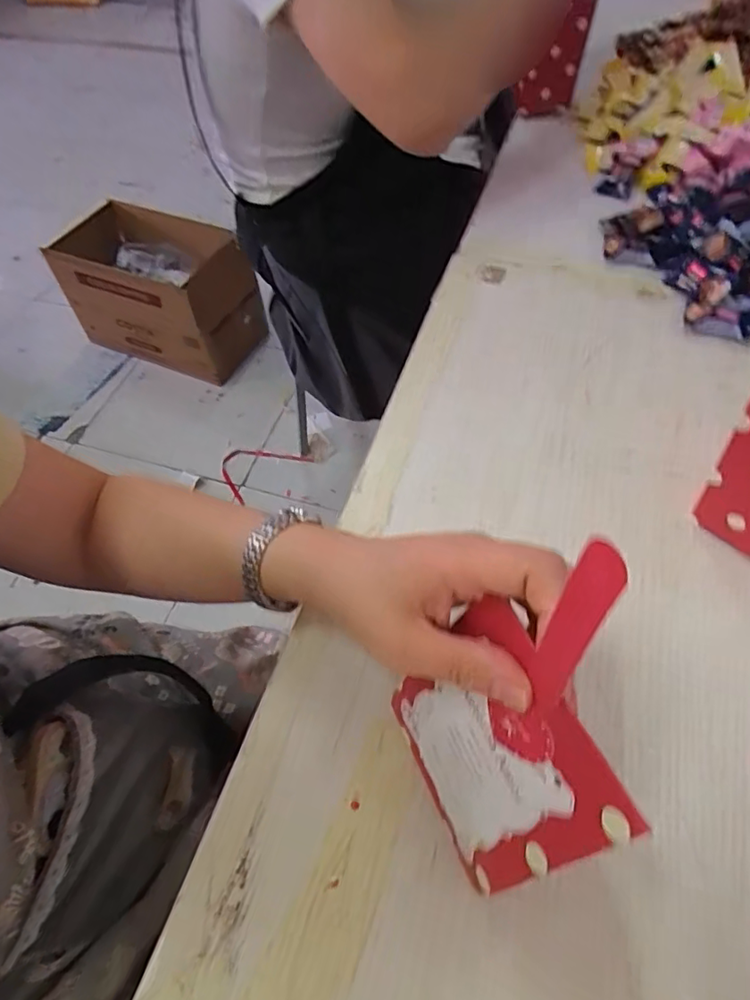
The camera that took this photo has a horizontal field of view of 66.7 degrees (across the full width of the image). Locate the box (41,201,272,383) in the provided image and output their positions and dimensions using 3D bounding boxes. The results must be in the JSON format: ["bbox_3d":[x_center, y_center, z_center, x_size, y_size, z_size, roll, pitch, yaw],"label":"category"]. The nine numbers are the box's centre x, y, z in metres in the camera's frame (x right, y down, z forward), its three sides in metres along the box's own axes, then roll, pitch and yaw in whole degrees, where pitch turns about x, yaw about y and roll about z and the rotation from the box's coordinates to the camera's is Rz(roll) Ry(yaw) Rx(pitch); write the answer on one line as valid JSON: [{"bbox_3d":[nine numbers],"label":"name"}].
[{"bbox_3d":[-0.591,-0.557,1.553,0.515,0.303,0.286,23,60,17],"label":"box"}]

